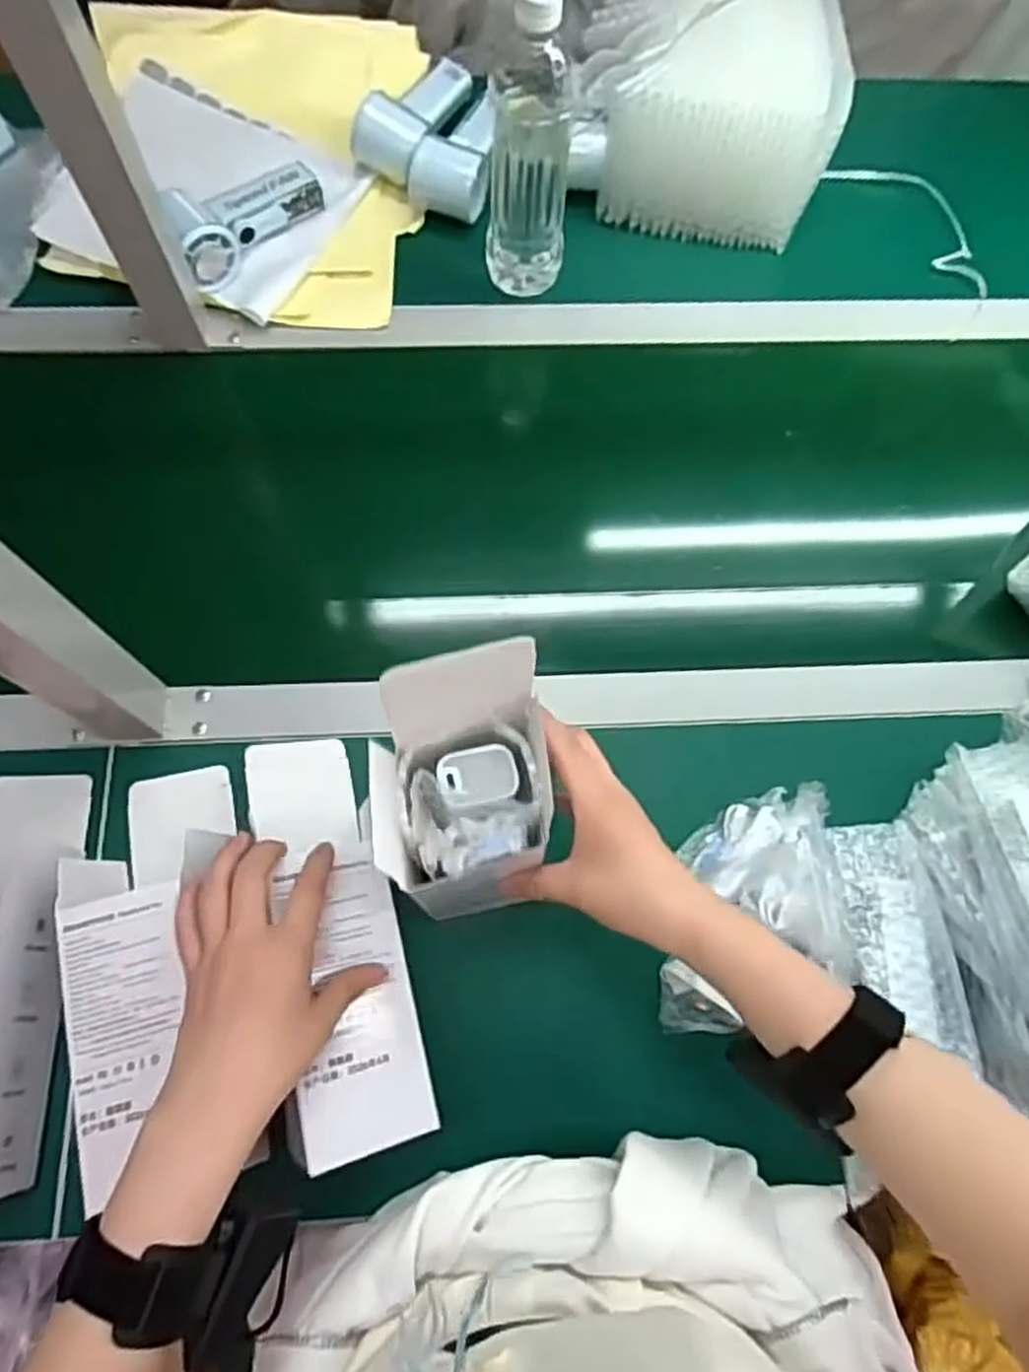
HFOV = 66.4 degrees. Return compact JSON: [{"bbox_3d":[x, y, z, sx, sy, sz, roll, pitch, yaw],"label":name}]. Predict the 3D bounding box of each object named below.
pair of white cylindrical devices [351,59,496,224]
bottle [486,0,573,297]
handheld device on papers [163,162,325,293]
[{"bbox_3d":[-0.056,-0.499,0.716,0.131,0.049,0.131,36,74,9],"label":"pair of white cylindrical devices"},{"bbox_3d":[0.013,-0.417,0.608,0.063,0.223,0.063,4,72,-1],"label":"bottle"},{"bbox_3d":[-0.233,-0.401,0.670,0.056,0.054,0.144,38,75,9],"label":"handheld device on papers"}]

